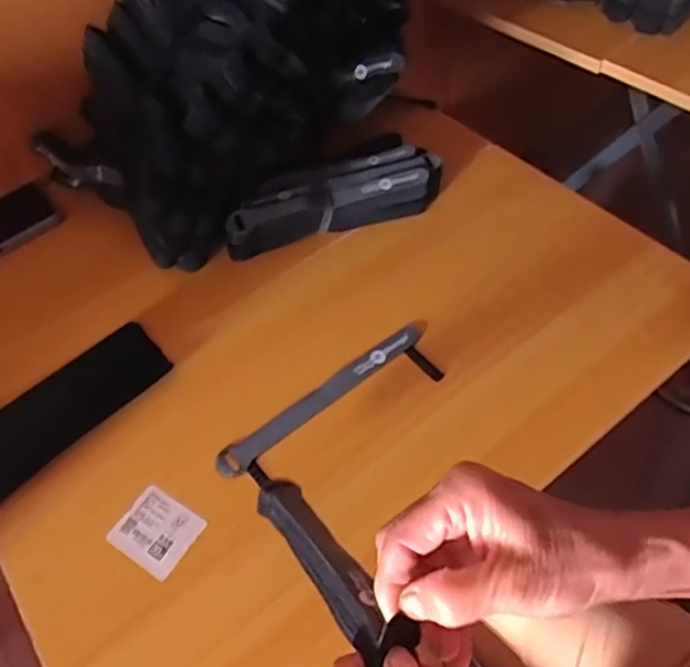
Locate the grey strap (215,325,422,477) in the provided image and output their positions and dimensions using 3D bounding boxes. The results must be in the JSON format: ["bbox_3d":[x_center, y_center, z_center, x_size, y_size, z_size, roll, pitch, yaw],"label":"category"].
[{"bbox_3d":[-0.018,0.050,0.516,0.197,0.008,0.027,-35,58,-19],"label":"grey strap"}]

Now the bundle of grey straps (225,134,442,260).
[{"bbox_3d":[-0.013,-0.132,0.624,0.214,0.040,0.073,-23,55,-11],"label":"bundle of grey straps"}]

